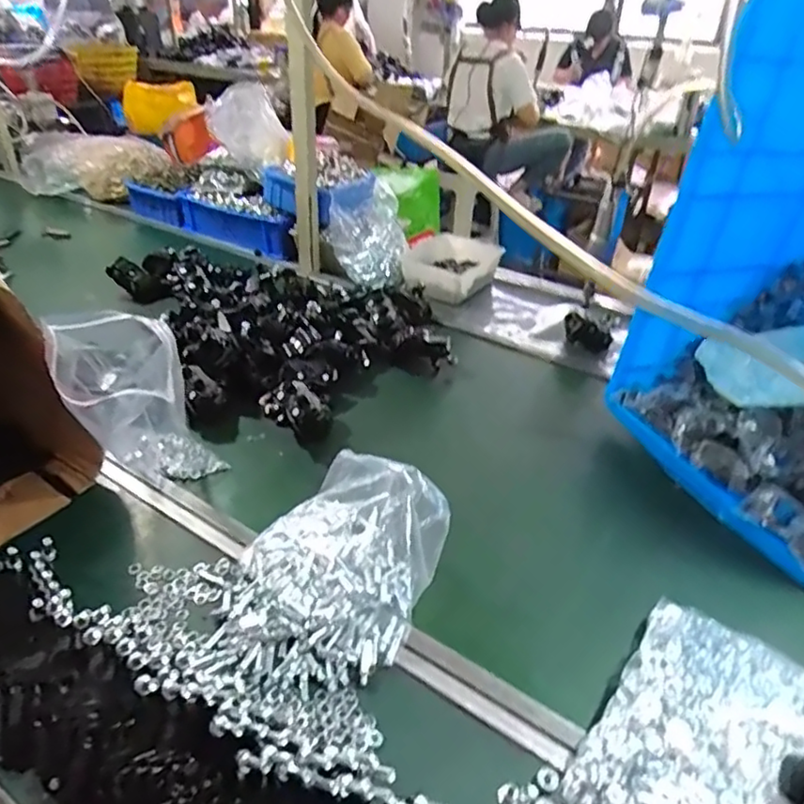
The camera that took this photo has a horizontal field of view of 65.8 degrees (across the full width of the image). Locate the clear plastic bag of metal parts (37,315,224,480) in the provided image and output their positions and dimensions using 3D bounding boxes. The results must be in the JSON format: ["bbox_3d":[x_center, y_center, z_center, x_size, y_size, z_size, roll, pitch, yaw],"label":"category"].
[{"bbox_3d":[-0.303,0.005,0.710,0.115,0.245,0.114,20,58,22],"label":"clear plastic bag of metal parts"}]

